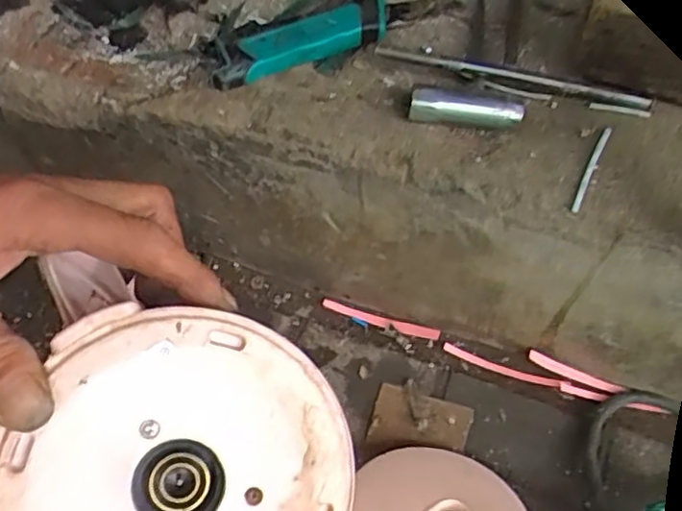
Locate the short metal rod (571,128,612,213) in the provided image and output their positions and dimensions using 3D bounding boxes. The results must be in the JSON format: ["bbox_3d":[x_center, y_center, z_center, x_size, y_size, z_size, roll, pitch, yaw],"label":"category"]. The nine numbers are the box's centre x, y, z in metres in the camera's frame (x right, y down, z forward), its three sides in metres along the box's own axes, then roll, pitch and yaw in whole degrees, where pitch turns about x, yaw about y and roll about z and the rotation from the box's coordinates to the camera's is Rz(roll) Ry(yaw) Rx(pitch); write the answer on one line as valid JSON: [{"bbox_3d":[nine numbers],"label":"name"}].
[{"bbox_3d":[0.143,-0.051,0.380,0.005,0.006,0.067,24,60,16],"label":"short metal rod"}]

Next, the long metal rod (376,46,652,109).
[{"bbox_3d":[0.105,-0.111,0.411,0.166,0.010,0.007,12,58,9],"label":"long metal rod"}]

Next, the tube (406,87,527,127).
[{"bbox_3d":[0.075,-0.089,0.402,0.066,0.017,0.013,6,57,5],"label":"tube"}]

